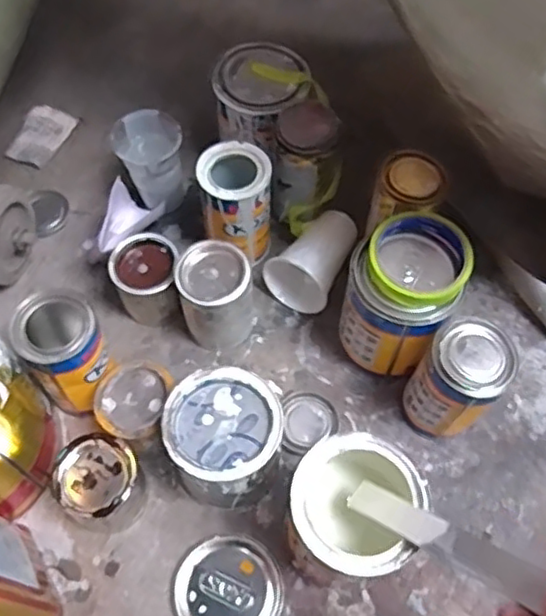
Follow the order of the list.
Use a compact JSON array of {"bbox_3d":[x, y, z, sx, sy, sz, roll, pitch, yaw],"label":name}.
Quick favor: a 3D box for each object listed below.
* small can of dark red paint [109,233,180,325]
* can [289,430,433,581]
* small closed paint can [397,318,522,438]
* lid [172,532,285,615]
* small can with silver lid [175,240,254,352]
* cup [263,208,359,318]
[{"bbox_3d":[-0.133,-0.027,0.694,0.066,0.079,0.071,1,60,-1],"label":"small can of dark red paint"},{"bbox_3d":[0.065,0.177,0.546,0.101,0.135,0.103,1,60,-1],"label":"can"},{"bbox_3d":[0.170,0.074,0.609,0.072,0.140,0.067,1,60,-1],"label":"small closed paint can"},{"bbox_3d":[-0.039,0.253,0.577,0.093,0.011,0.091,1,60,-1],"label":"lid"},{"bbox_3d":[-0.057,-0.010,0.668,0.075,0.106,0.072,-3,60,-3],"label":"small can with silver lid"},{"bbox_3d":[0.045,-0.059,0.713,0.078,0.070,0.115,28,63,14],"label":"cup"}]

